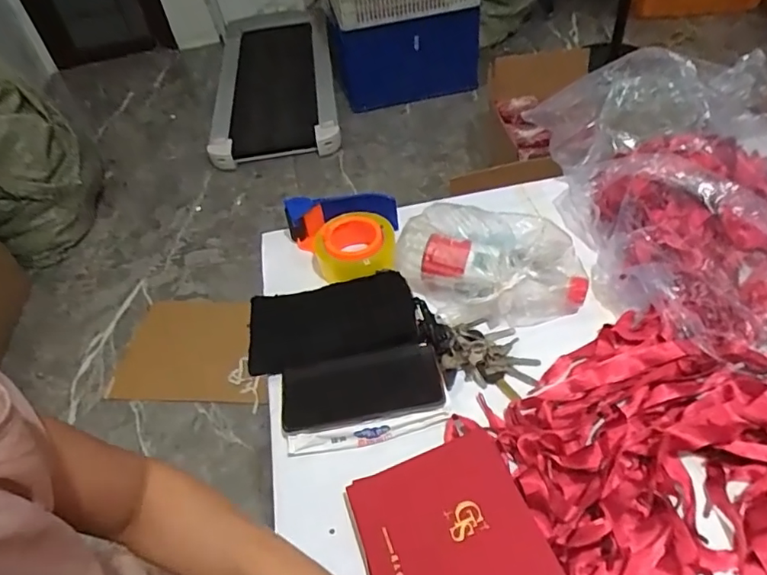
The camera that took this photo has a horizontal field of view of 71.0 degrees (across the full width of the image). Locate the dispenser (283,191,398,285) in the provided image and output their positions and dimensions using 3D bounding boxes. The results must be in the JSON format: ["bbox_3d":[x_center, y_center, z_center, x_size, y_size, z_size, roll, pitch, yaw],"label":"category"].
[{"bbox_3d":[-0.057,-0.066,0.721,0.149,0.059,0.129,-6,47,2],"label":"dispenser"}]

